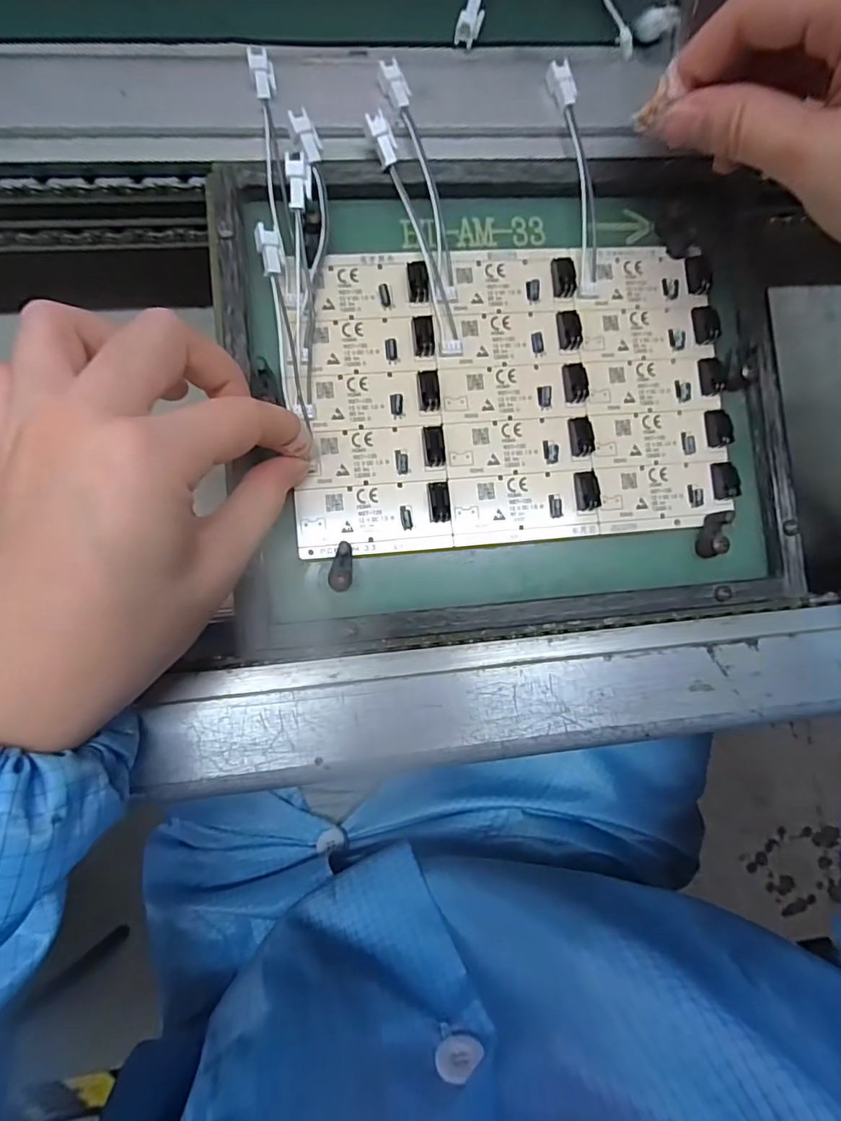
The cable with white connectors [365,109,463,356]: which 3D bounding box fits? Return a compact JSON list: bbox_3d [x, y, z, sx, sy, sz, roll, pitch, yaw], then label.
[{"bbox_3d":[-0.001,-0.136,0.230,0.010,0.007,0.097,-22,100,-7],"label":"cable with white connectors"}]

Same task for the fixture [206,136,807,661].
[{"bbox_3d":[0.039,-0.073,0.235,0.235,0.023,0.206,-6,85,-6],"label":"fixture"}]

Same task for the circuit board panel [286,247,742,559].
[{"bbox_3d":[0.043,-0.073,0.237,0.191,0.012,0.128,-5,85,-6],"label":"circuit board panel"}]

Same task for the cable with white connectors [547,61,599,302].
[{"bbox_3d":[0.070,-0.168,0.239,0.012,0.018,0.095,-11,85,-6],"label":"cable with white connectors"}]

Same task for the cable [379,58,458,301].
[{"bbox_3d":[0.001,-0.160,0.230,0.012,0.020,0.095,-17,87,-8],"label":"cable"}]

